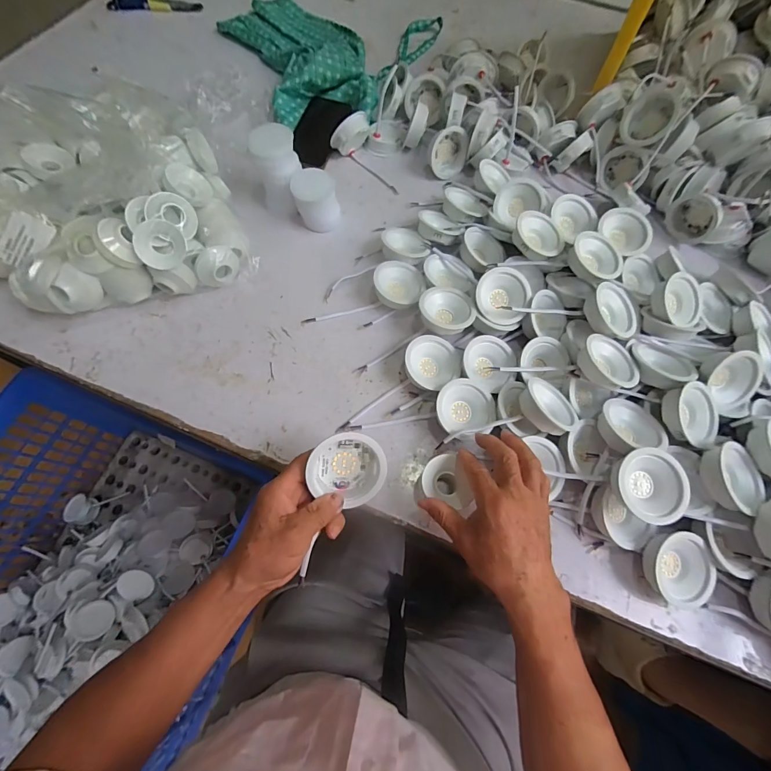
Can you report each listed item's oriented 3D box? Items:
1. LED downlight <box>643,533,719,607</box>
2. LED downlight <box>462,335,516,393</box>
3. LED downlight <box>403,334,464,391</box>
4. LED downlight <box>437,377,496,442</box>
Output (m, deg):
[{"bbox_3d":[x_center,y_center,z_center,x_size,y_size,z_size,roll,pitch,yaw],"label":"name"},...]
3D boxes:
[{"bbox_3d":[0.299,0.186,0.375,0.061,0.034,0.067,6,67,0],"label":"LED downlight"},{"bbox_3d":[0.128,-0.028,0.456,0.066,0.030,0.066,-34,72,-15],"label":"LED downlight"},{"bbox_3d":[0.059,-0.024,0.458,0.067,0.036,0.069,1,67,-2],"label":"LED downlight"},{"bbox_3d":[0.093,0.032,0.432,0.067,0.041,0.072,1,67,-2],"label":"LED downlight"}]

